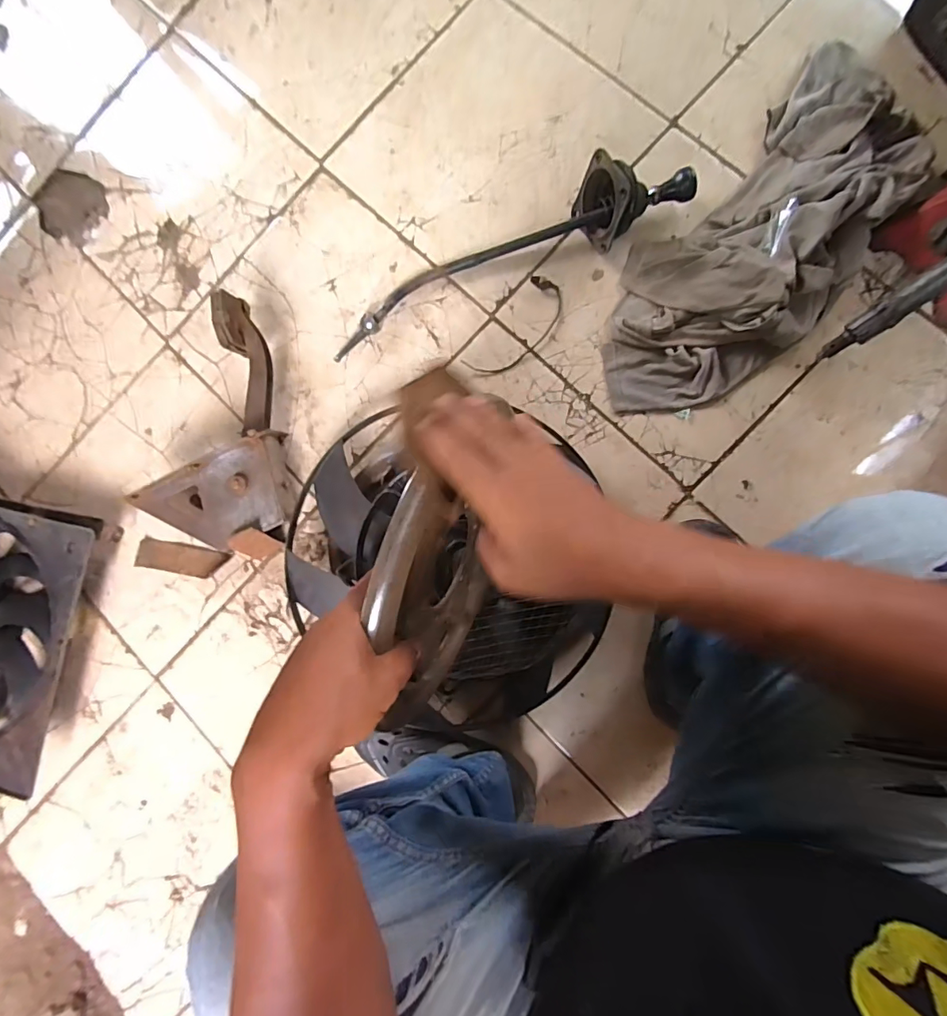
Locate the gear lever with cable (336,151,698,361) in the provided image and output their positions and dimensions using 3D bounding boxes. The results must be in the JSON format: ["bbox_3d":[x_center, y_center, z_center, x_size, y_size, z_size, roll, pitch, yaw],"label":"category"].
[{"bbox_3d":[0.041,-0.384,0.731,0.584,0.099,0.116,-25,87,6],"label":"gear lever with cable"}]

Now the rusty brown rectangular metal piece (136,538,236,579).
[{"bbox_3d":[-0.492,0.086,0.815,0.163,0.010,0.049,9,76,4],"label":"rusty brown rectangular metal piece"}]

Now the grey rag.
[{"bbox_3d":[0.417,-0.382,0.694,0.569,0.087,0.255,-45,85,4],"label":"grey rag"}]

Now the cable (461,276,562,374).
[{"bbox_3d":[0.072,-0.281,0.771,0.079,0.007,0.187,41,94,5],"label":"cable"}]

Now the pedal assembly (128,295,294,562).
[{"bbox_3d":[-0.353,-0.109,0.765,0.225,0.111,0.355,30,93,6],"label":"pedal assembly"}]

